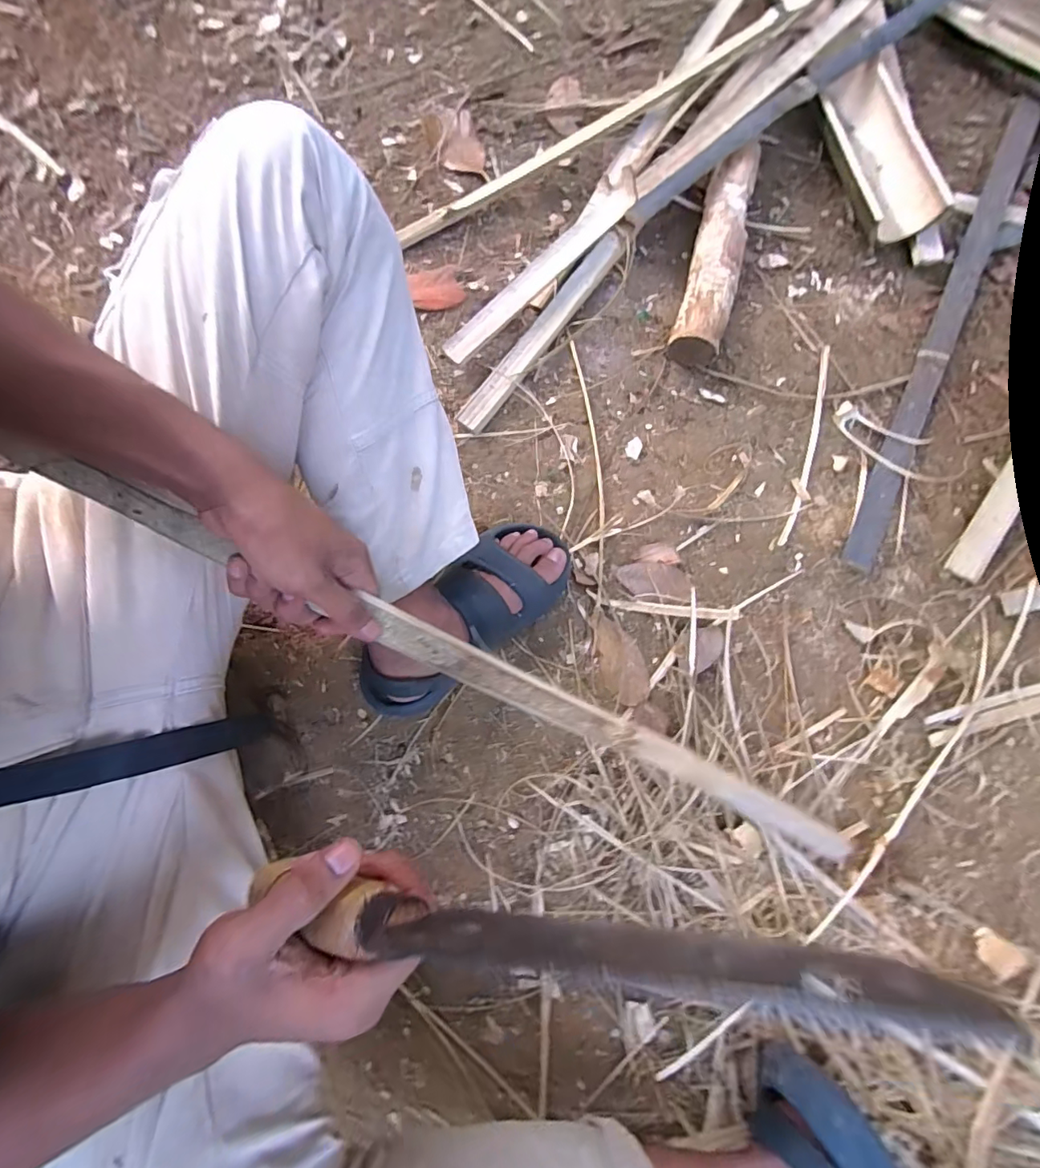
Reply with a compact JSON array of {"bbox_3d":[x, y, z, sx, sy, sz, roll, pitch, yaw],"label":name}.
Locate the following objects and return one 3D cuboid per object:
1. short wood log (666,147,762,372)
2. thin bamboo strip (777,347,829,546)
[{"bbox_3d":[0.256,-0.429,0.678,0.066,0.059,0.302,15,79,3],"label":"short wood log"},{"bbox_3d":[0.361,-0.175,0.649,0.019,0.012,0.271,17,79,4],"label":"thin bamboo strip"}]

